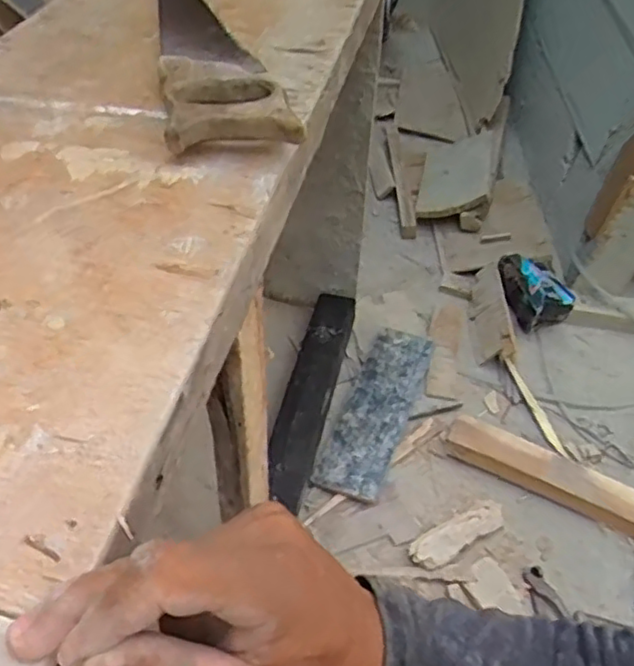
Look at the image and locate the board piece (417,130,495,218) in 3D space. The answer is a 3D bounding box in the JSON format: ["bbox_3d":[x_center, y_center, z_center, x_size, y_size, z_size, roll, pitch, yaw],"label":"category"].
[{"bbox_3d":[0.305,-0.342,1.465,0.169,0.024,0.222,-14,50,33],"label":"board piece"}]

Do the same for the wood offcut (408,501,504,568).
[{"bbox_3d":[0.200,0.279,0.940,0.156,0.025,0.044,-23,55,-26],"label":"wood offcut"}]

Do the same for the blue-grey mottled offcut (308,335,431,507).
[{"bbox_3d":[0.095,0.119,1.079,0.101,0.018,0.328,21,49,10],"label":"blue-grey mottled offcut"}]

